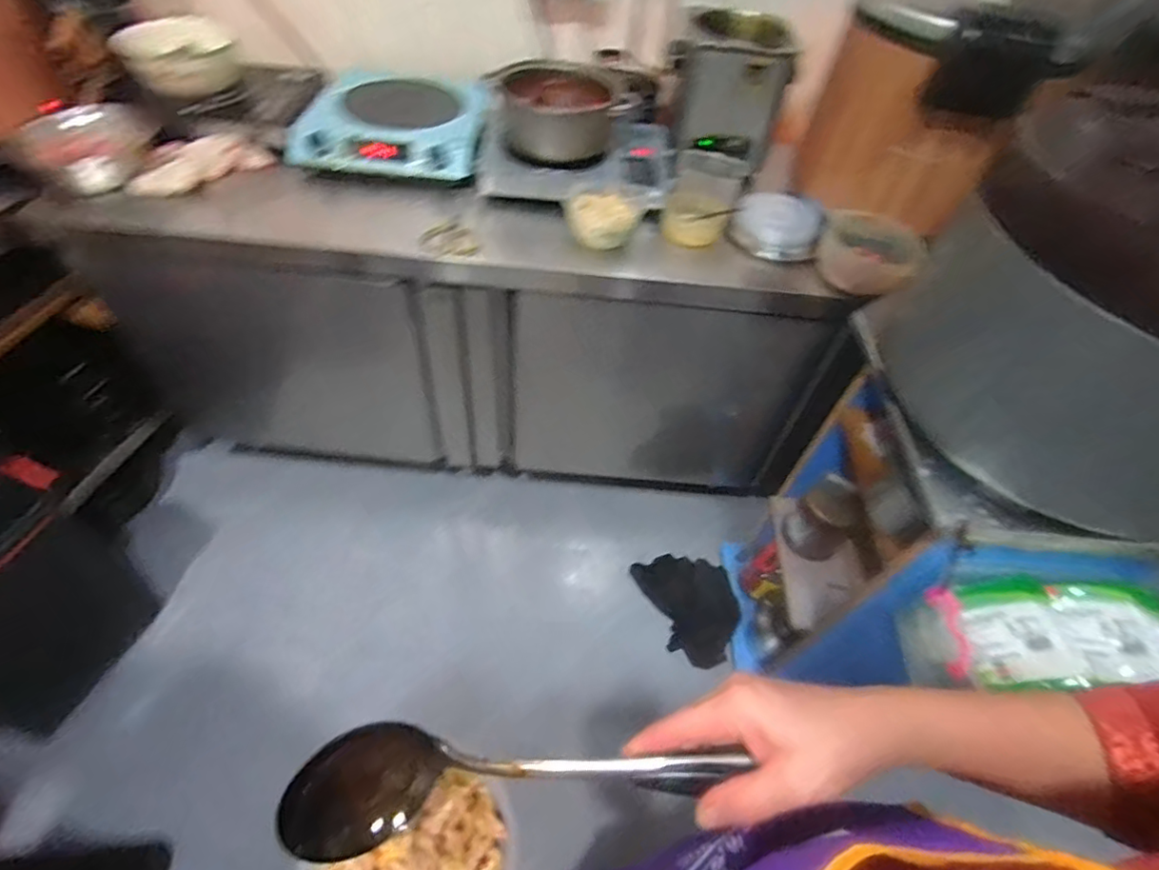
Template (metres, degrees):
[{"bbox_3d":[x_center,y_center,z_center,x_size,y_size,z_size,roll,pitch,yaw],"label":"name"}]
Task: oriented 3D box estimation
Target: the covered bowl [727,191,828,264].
[{"bbox_3d":[0.390,-0.409,1.105,0.168,0.079,0.147,25,54,16],"label":"covered bowl"}]

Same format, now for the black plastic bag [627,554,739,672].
[{"bbox_3d":[0.302,0.432,1.428,0.230,0.048,0.289,-16,54,-16],"label":"black plastic bag"}]

